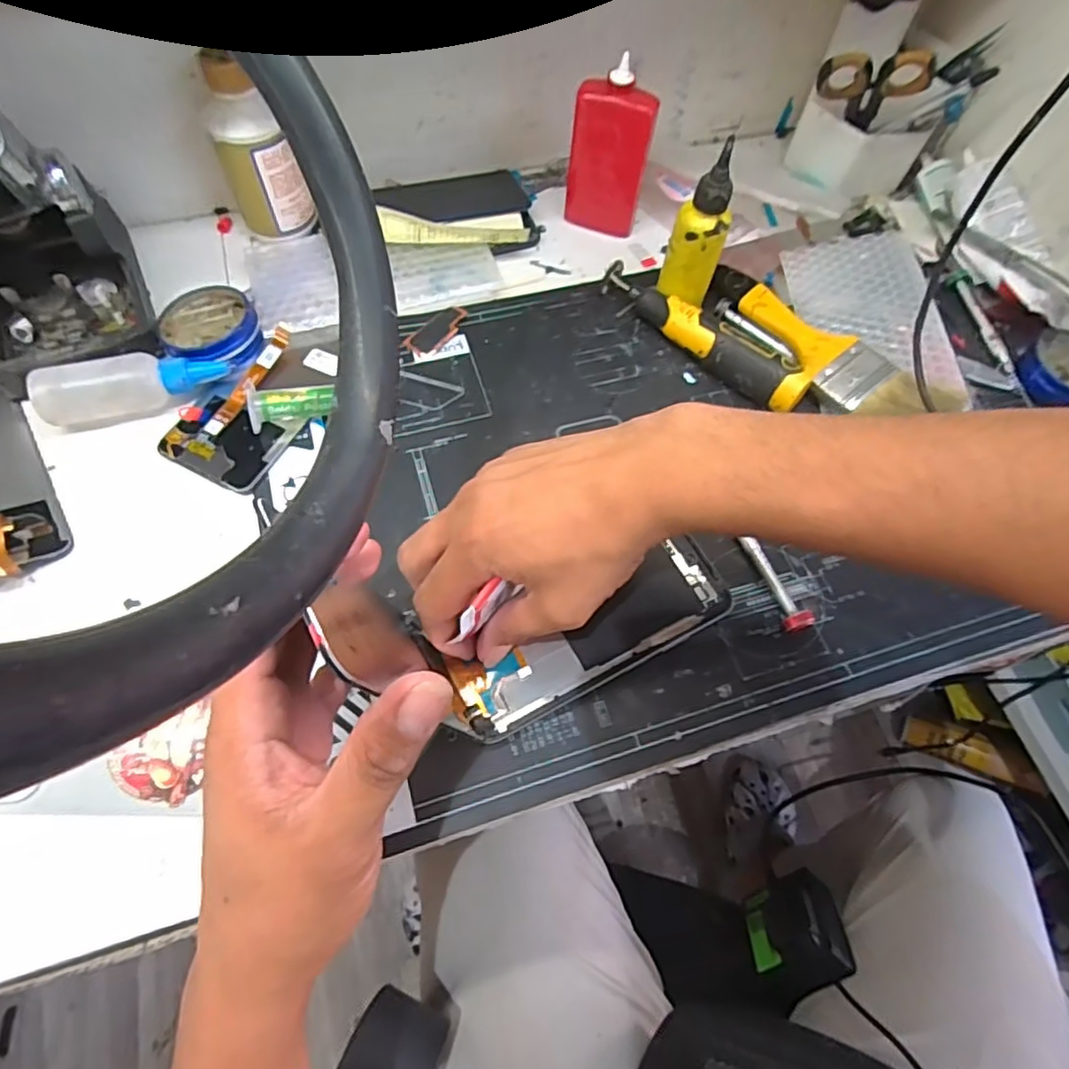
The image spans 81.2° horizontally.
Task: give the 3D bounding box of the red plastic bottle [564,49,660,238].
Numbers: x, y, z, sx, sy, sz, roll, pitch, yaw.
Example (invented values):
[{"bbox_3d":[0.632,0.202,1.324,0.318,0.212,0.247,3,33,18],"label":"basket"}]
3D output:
[{"bbox_3d":[0.054,-0.273,0.449,0.057,0.109,0.030,12,65,2],"label":"red plastic bottle"}]

